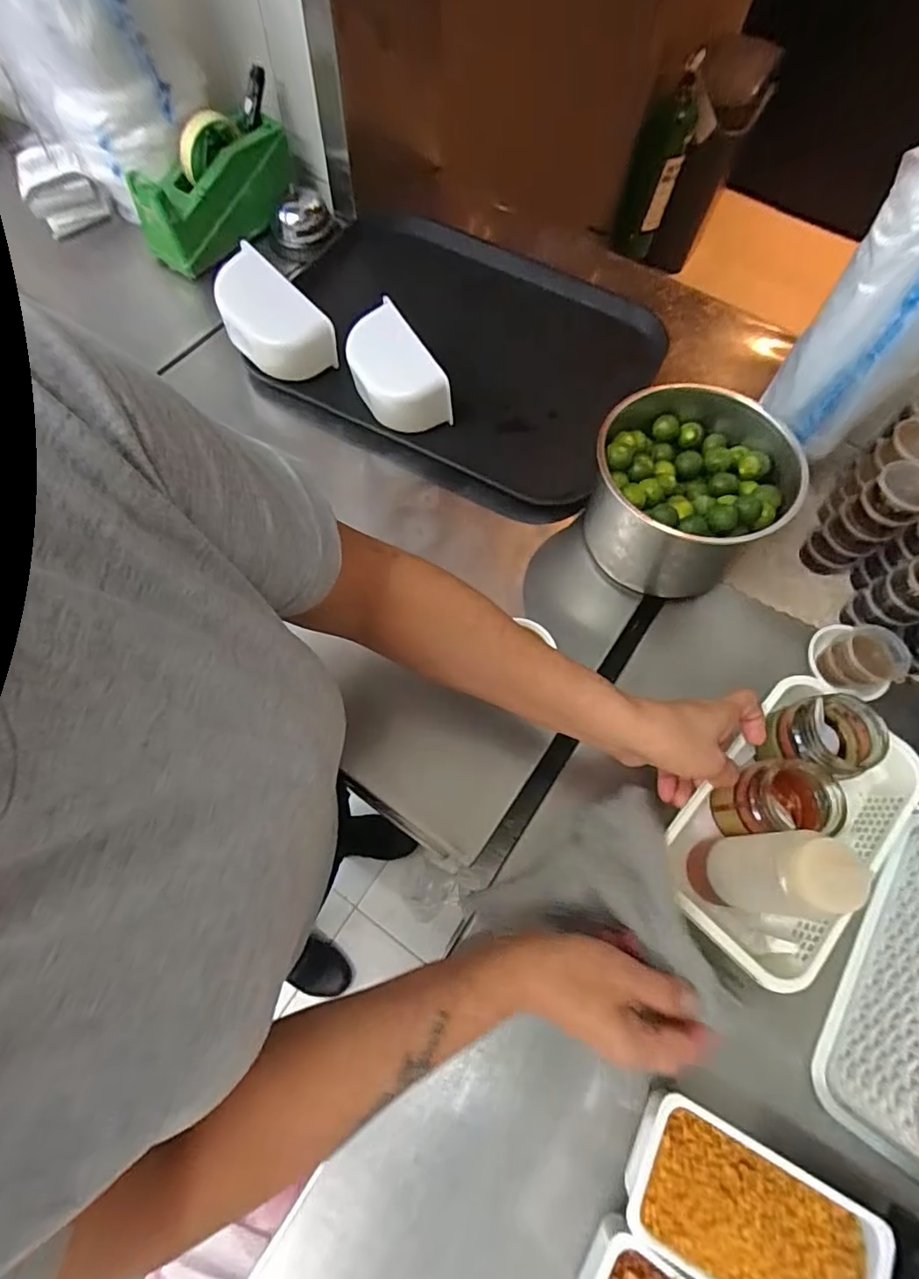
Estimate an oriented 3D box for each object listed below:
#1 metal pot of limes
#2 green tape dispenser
[{"bbox_3d":[0.214,-0.141,0.533,0.163,0.130,0.181,37,71,12],"label":"metal pot of limes"},{"bbox_3d":[-0.300,-0.572,0.682,0.086,0.098,0.223,40,84,13],"label":"green tape dispenser"}]

